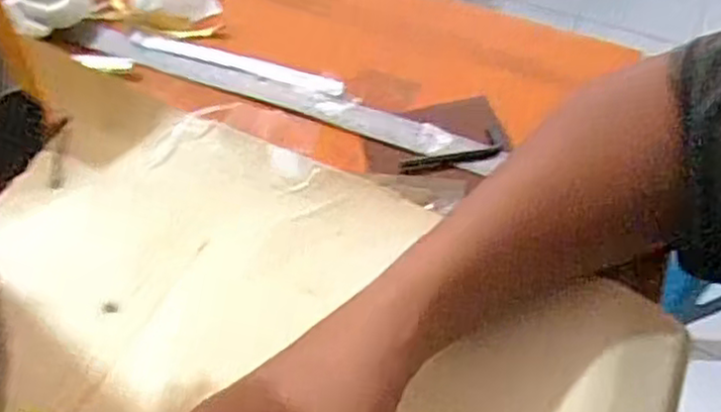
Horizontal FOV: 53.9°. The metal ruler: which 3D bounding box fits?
[{"bbox_3d":[-0.066,-0.082,0.515,0.337,0.010,0.027,18,60,15],"label":"metal ruler"}]

